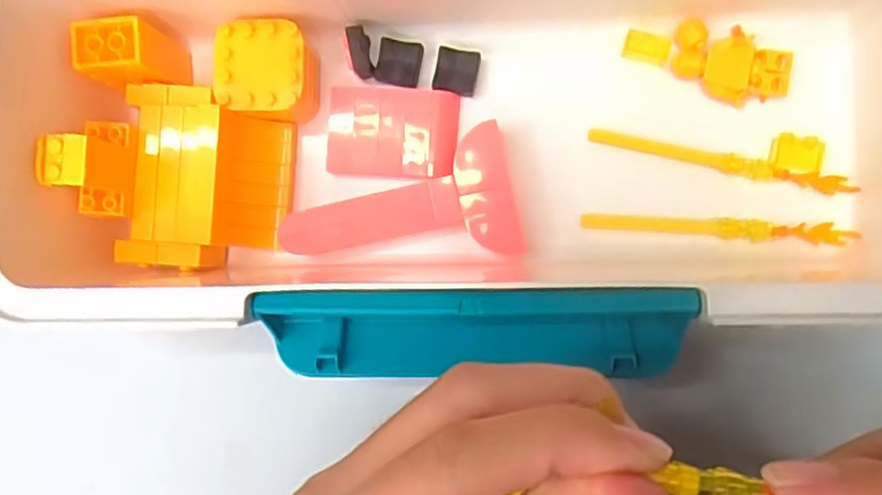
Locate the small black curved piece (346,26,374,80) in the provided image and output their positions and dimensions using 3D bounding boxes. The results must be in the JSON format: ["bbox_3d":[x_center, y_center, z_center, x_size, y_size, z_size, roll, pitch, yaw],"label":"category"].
[{"bbox_3d":[-0.029,-0.071,0.257,0.006,0.013,0.017,-12,87,5],"label":"small black curved piece"}]

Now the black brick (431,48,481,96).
[{"bbox_3d":[0.006,-0.065,0.258,0.016,0.008,0.016,9,89,5],"label":"black brick"}]

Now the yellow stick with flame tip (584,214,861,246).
[{"bbox_3d":[0.098,-0.007,0.250,0.092,0.005,0.007,4,89,5],"label":"yellow stick with flame tip"}]

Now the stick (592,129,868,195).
[{"bbox_3d":[0.100,-0.031,0.250,0.091,0.004,0.007,14,90,5],"label":"stick"}]

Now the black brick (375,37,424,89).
[{"bbox_3d":[-0.015,-0.068,0.259,0.015,0.009,0.017,8,89,5],"label":"black brick"}]

